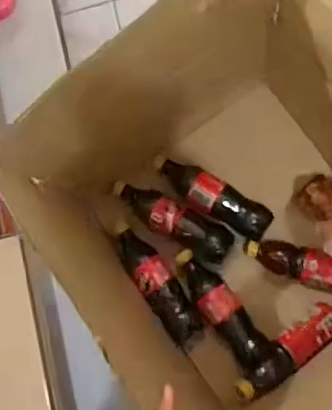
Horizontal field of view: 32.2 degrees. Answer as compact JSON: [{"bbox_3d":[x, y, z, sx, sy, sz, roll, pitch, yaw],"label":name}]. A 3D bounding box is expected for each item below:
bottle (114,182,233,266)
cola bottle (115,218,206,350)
[{"bbox_3d":[0.011,0.025,0.920,0.196,0.060,0.062,30,88,9],"label":"bottle"},{"bbox_3d":[-0.017,0.120,0.908,0.059,0.054,0.211,-32,94,3],"label":"cola bottle"}]

